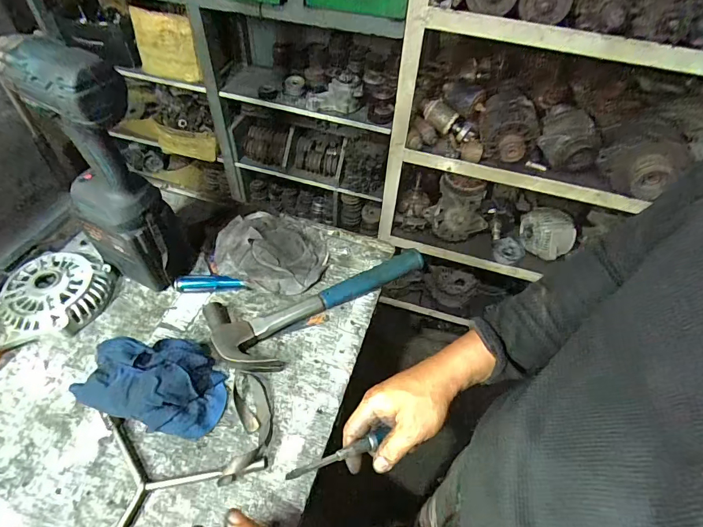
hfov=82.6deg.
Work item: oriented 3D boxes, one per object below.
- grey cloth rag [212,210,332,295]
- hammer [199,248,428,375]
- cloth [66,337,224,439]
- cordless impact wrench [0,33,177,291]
[{"bbox_3d":[-0.125,-0.025,0.636,0.170,0.037,0.160,15,51,9],"label":"grey cloth rag"},{"bbox_3d":[-0.033,0.061,0.576,0.326,0.032,0.112,-18,54,-18],"label":"hammer"},{"bbox_3d":[-0.227,0.135,0.472,0.144,0.079,0.098,11,51,6],"label":"cloth"},{"bbox_3d":[-0.288,-0.091,0.490,0.133,0.332,0.069,22,52,14],"label":"cordless impact wrench"}]

